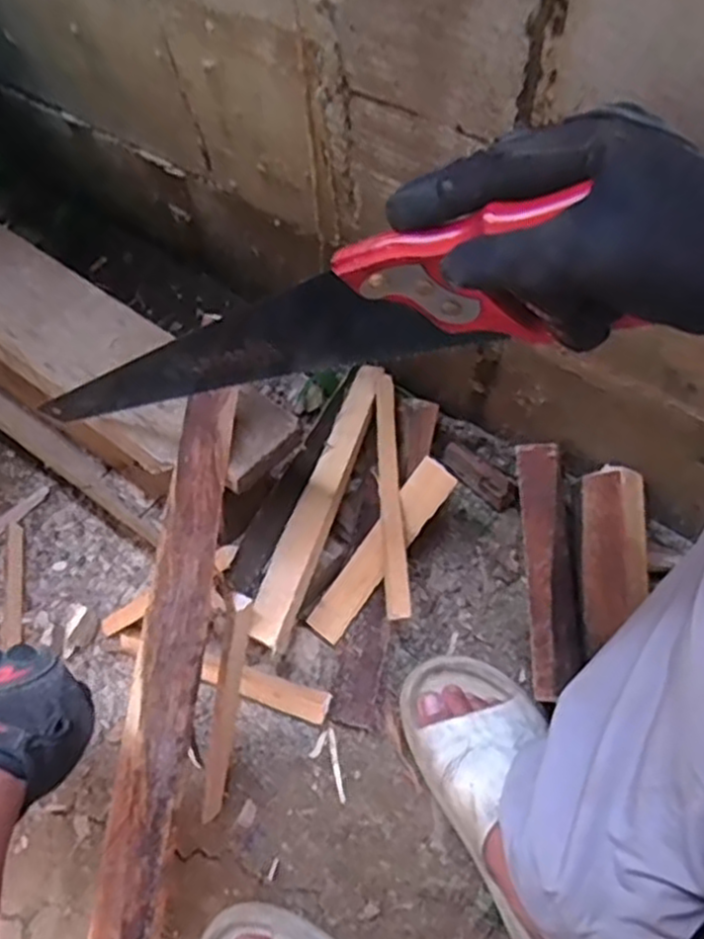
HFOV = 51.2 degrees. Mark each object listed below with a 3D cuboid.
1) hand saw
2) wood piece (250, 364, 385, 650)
[{"bbox_3d":[-0.064,-0.076,0.480,0.438,0.083,0.027,-8,62,41],"label":"hand saw"},{"bbox_3d":[-0.029,0.020,0.719,0.038,0.019,0.330,15,54,9],"label":"wood piece"}]

